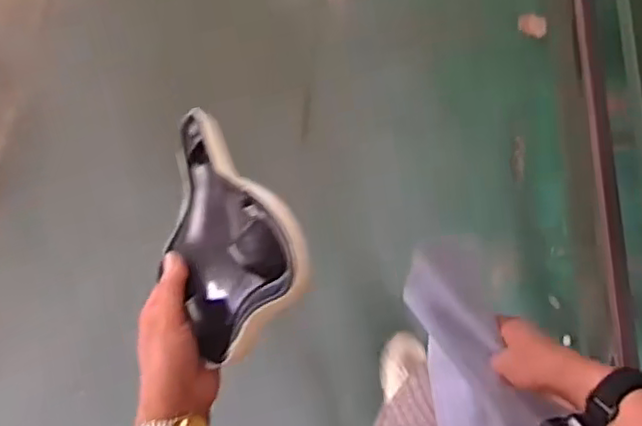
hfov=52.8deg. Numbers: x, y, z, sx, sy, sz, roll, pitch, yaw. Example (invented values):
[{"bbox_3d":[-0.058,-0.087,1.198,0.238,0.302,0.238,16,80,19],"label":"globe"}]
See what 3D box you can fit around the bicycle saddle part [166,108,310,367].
[{"bbox_3d":[-0.088,-0.007,0.546,0.130,0.060,0.252,-56,44,26],"label":"bicycle saddle part"}]

